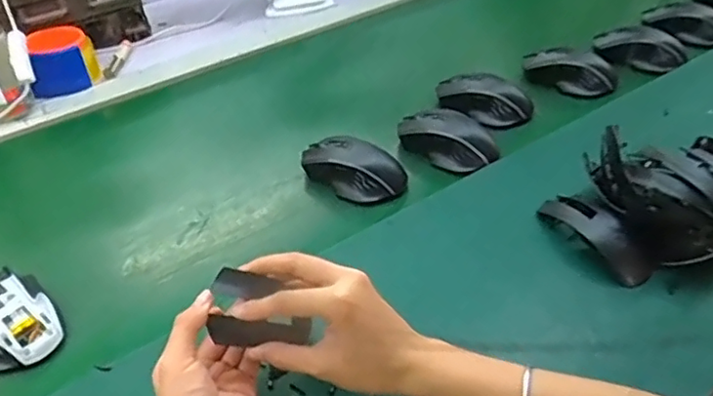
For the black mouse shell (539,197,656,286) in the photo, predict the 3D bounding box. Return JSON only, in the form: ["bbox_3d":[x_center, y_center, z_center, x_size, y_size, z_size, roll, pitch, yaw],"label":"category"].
[{"bbox_3d":[0.220,0.030,0.569,0.039,0.033,0.117,-24,48,-21],"label":"black mouse shell"}]

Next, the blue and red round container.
[{"bbox_3d":[-0.400,-0.188,0.839,0.083,0.063,0.087,-15,45,-13],"label":"blue and red round container"}]

